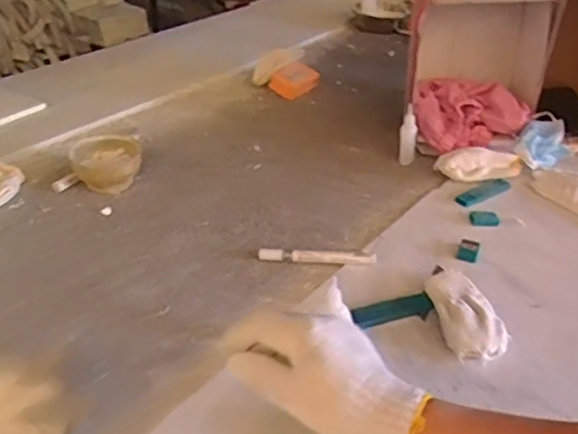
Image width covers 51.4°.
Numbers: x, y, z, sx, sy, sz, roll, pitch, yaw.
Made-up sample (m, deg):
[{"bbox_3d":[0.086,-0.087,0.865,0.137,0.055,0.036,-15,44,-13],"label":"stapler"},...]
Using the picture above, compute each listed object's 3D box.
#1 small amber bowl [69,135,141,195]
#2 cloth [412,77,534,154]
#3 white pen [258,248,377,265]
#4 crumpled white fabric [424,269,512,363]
[{"bbox_3d":[-0.267,-0.080,0.883,0.089,0.052,0.098,0,33,-1],"label":"small amber bowl"},{"bbox_3d":[0.286,-0.187,0.992,0.164,0.043,0.150,-24,62,1],"label":"cloth"},{"bbox_3d":[0.034,0.047,0.735,0.142,0.015,0.017,7,34,9],"label":"white pen"},{"bbox_3d":[0.188,0.098,0.643,0.067,0.020,0.124,-5,34,-8],"label":"crumpled white fabric"}]

